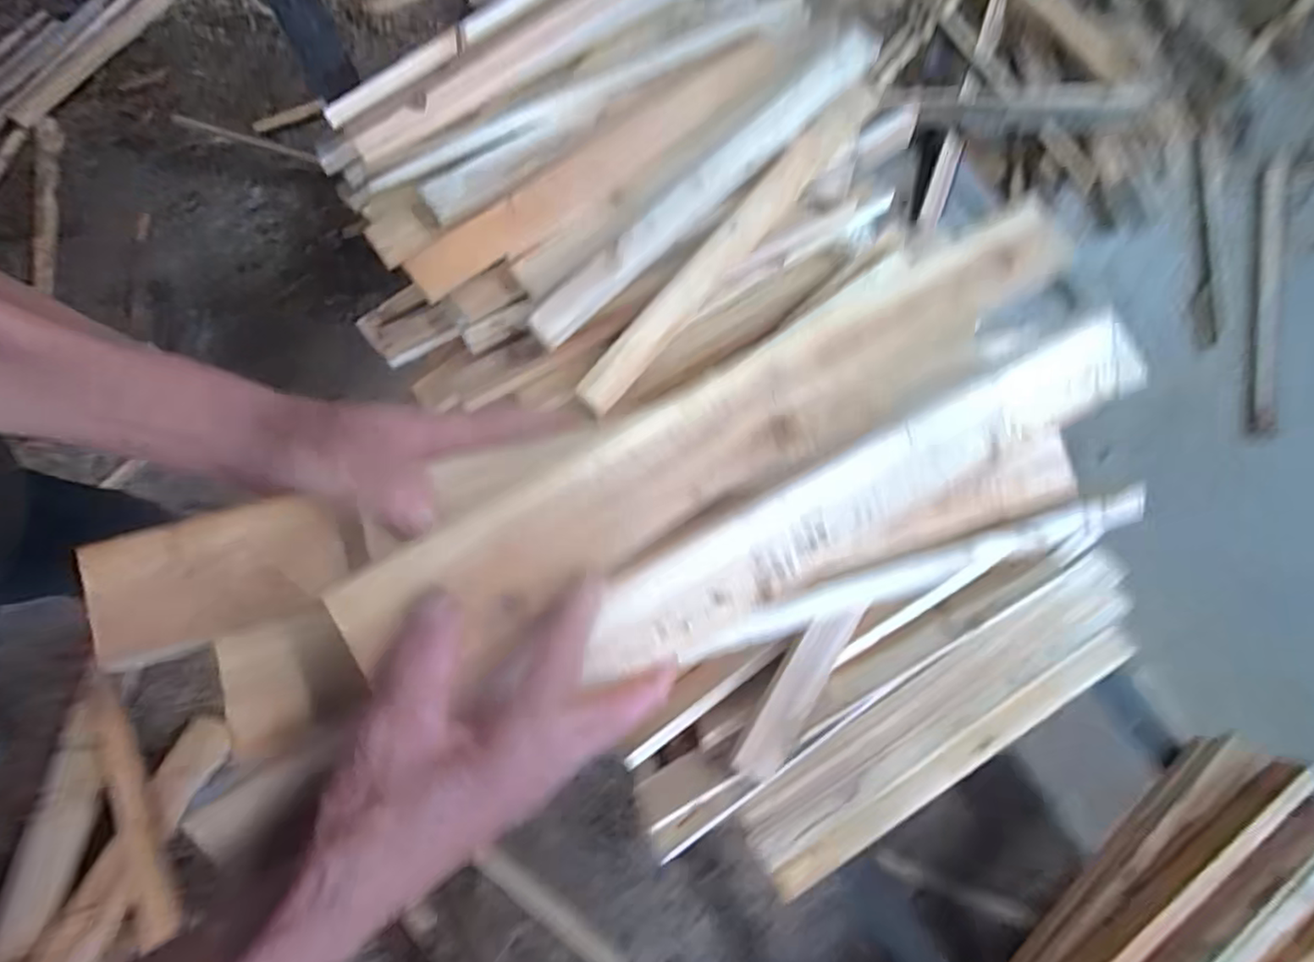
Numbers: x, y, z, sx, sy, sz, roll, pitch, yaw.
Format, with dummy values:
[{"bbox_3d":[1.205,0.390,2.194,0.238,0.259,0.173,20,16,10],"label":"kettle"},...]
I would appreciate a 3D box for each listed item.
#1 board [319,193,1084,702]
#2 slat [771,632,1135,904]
[{"bbox_3d":[0.071,-0.042,0.328,0.468,0.016,0.063,-30,81,-22],"label":"board"},{"bbox_3d":[0.333,0.304,0.682,0.476,0.012,0.047,-31,97,-8],"label":"slat"}]

